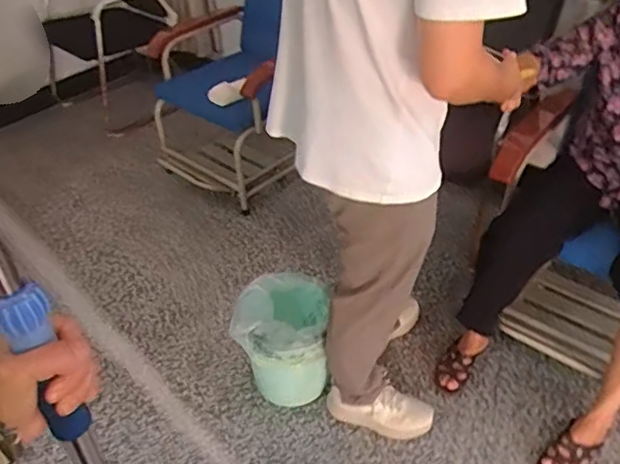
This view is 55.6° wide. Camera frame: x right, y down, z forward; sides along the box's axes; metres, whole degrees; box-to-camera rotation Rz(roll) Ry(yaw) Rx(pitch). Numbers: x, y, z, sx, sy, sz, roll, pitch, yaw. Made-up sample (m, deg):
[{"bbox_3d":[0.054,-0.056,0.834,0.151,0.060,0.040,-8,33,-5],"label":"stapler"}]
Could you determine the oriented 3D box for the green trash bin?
[{"bbox_3d":[-0.067,0.299,1.560,0.233,0.313,0.278,-1,38,5],"label":"green trash bin"}]

